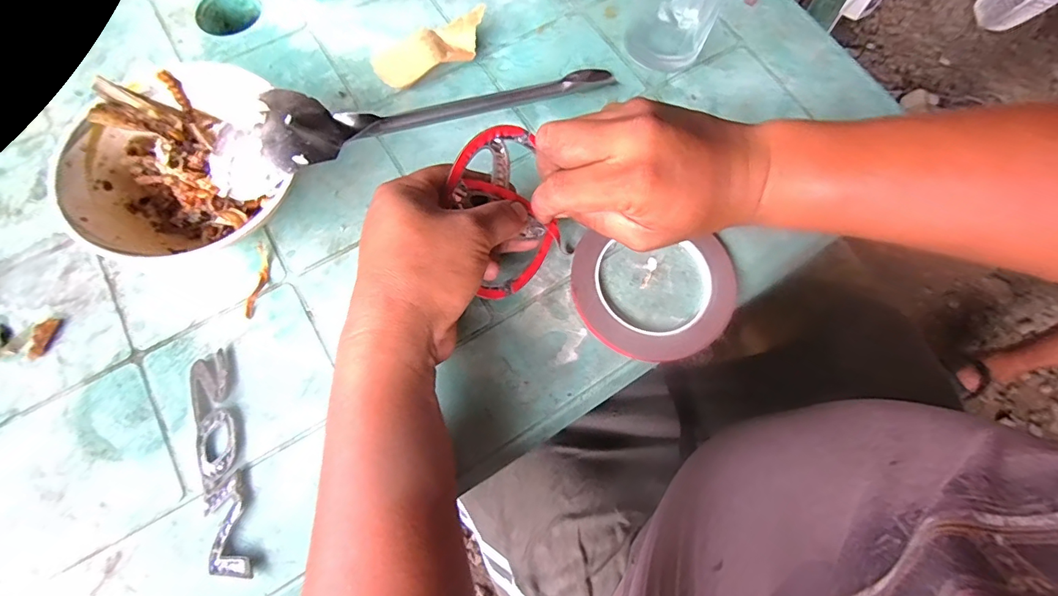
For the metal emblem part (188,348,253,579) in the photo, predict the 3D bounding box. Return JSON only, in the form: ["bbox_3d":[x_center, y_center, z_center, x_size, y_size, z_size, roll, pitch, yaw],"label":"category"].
[{"bbox_3d":[-0.190,0.099,0.291,0.024,0.004,0.134,-18,72,-7],"label":"metal emblem part"}]

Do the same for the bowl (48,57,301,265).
[{"bbox_3d":[-0.237,-0.091,0.332,0.135,0.061,0.124,0,70,-1],"label":"bowl"}]

